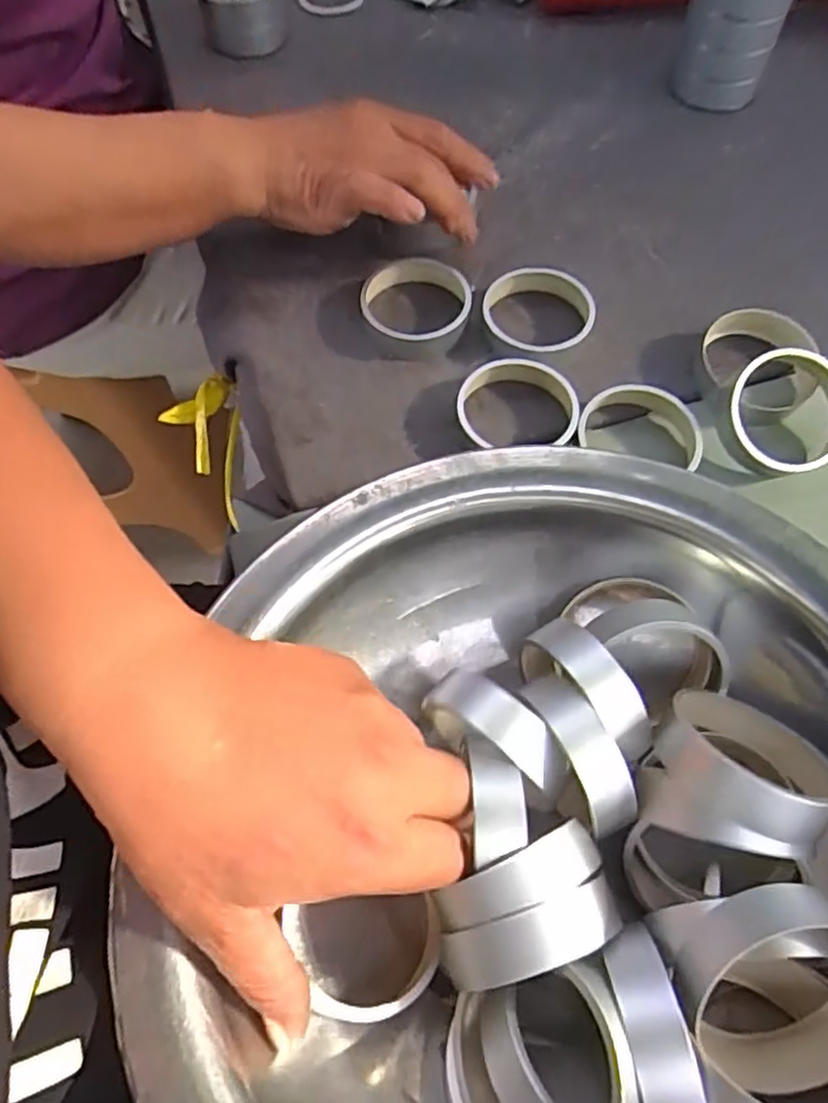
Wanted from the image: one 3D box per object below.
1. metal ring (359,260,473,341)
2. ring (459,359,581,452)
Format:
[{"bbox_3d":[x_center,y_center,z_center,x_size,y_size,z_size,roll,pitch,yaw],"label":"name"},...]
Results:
[{"bbox_3d":[0.001,-0.149,0.412,0.066,0.021,0.057,1,65,2],"label":"metal ring"},{"bbox_3d":[0.057,-0.079,0.373,0.065,0.022,0.055,2,65,2],"label":"ring"}]

